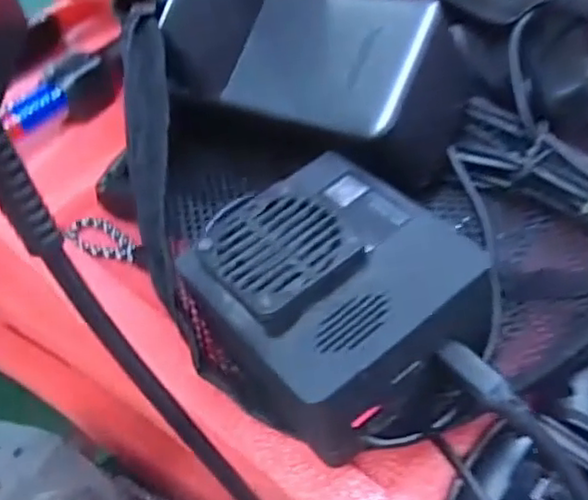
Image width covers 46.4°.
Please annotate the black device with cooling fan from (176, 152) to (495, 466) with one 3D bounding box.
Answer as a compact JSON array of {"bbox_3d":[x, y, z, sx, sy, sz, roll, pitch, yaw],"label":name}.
[{"bbox_3d":[0.012,0.018,0.222,0.081,0.053,0.081,-26,52,-20],"label":"black device with cooling fan"}]

